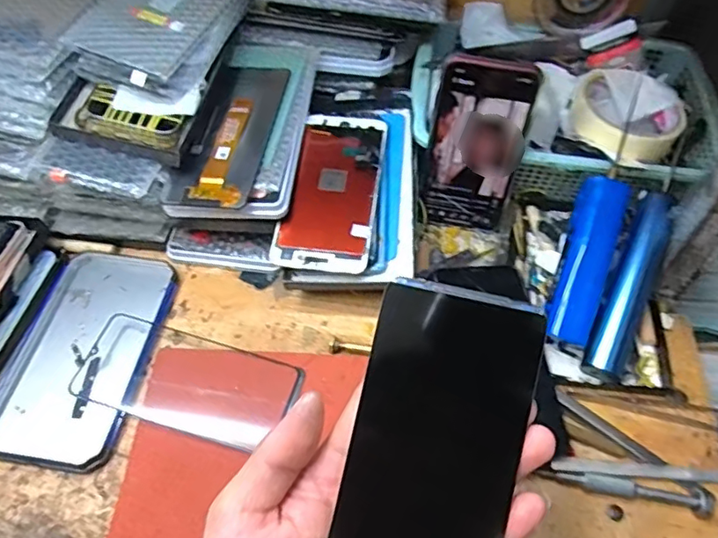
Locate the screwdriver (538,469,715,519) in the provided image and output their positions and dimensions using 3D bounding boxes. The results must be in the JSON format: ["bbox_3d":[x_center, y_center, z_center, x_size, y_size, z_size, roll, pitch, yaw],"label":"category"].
[{"bbox_3d":[0.185,0.150,0.396,0.115,0.016,0.014,10,56,6],"label":"screwdriver"}]

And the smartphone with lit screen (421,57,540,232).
[{"bbox_3d":[0.096,-0.099,0.479,0.072,0.150,0.011,12,40,6],"label":"smartphone with lit screen"}]

